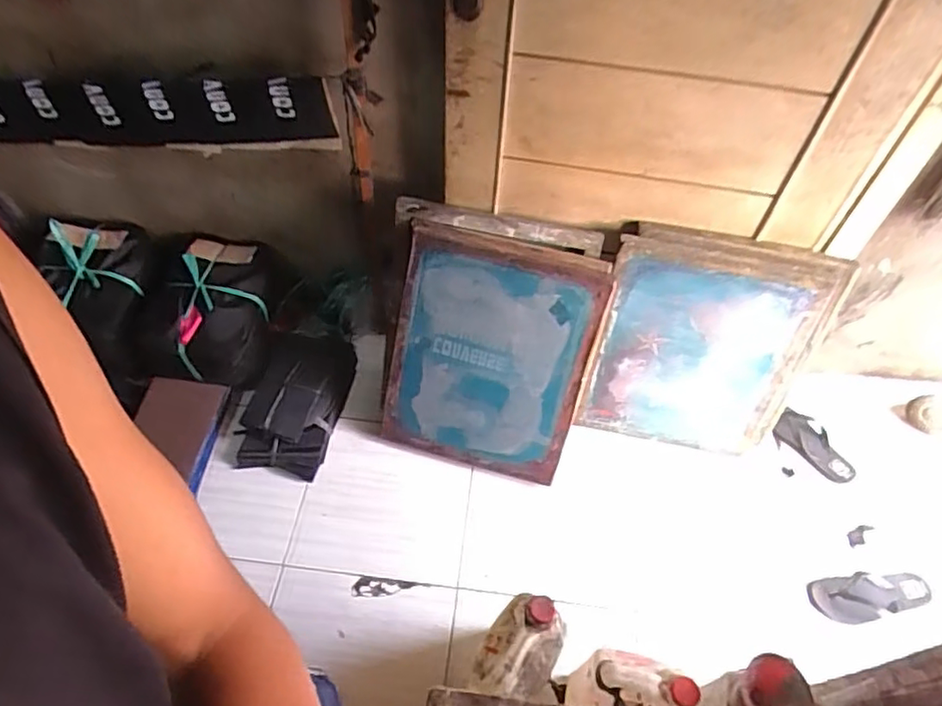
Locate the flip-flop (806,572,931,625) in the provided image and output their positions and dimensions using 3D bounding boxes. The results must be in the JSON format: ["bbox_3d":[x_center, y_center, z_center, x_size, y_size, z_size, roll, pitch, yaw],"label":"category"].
[{"bbox_3d":[0.894,0.544,1.361,0.251,0.028,0.106,-10,53,5],"label":"flip-flop"}]

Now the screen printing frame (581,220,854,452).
[{"bbox_3d":[0.540,-0.003,1.443,0.485,0.564,0.068,12,36,8],"label":"screen printing frame"}]

